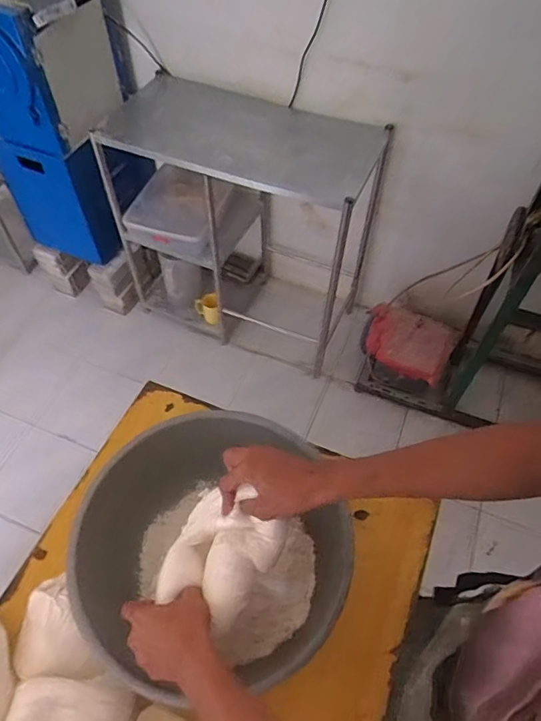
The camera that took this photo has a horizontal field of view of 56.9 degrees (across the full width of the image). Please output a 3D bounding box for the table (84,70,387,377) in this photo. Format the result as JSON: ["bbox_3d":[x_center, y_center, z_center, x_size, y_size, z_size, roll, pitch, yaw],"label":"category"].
[{"bbox_3d":[-0.091,-0.450,1.767,0.821,0.829,0.464,22,58,14],"label":"table"}]

